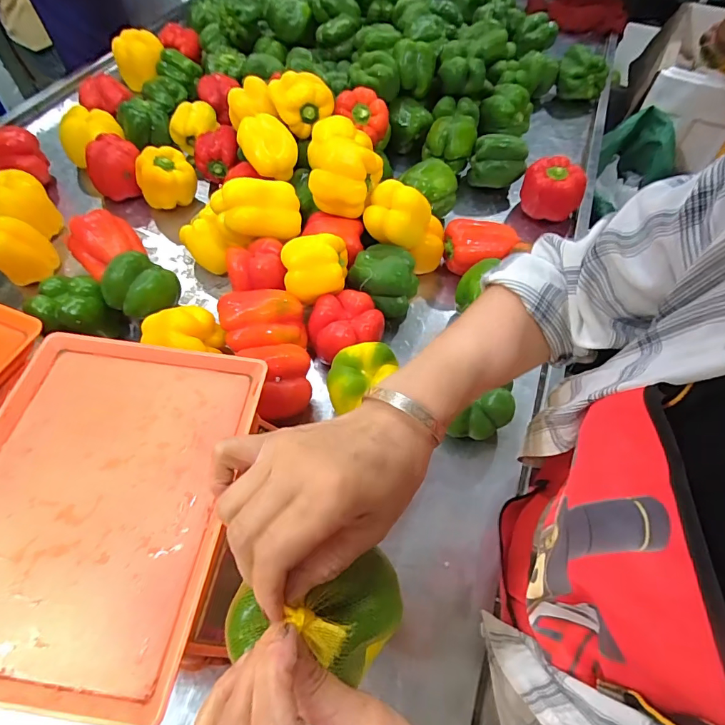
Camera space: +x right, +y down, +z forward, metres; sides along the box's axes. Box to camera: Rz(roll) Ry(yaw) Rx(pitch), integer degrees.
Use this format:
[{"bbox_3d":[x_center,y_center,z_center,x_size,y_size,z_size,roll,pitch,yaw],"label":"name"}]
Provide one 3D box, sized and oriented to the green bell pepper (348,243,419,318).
[{"bbox_3d":[0.032,-0.112,0.611,0.085,0.087,0.083,1,58,-2],"label":"green bell pepper"}]

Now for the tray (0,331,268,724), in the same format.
[{"bbox_3d":[-0.238,0.110,0.375,0.240,0.017,0.291,8,58,3],"label":"tray"}]

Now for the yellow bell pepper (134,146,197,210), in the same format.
[{"bbox_3d":[-0.325,-0.307,0.711,0.088,0.068,0.068,-22,62,-15],"label":"yellow bell pepper"}]

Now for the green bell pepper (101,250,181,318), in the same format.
[{"bbox_3d":[-0.300,-0.102,0.579,0.062,0.086,0.077,24,76,51],"label":"green bell pepper"}]

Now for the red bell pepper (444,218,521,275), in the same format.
[{"bbox_3d":[0.175,-0.167,0.655,0.105,0.075,0.065,7,58,2],"label":"red bell pepper"}]

